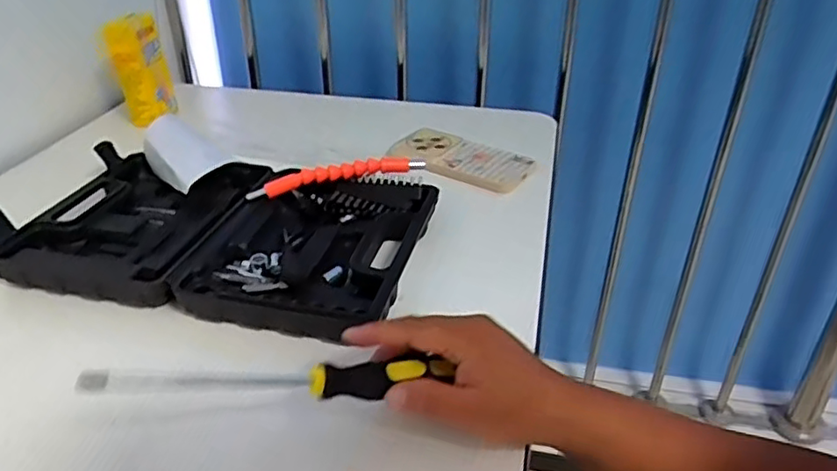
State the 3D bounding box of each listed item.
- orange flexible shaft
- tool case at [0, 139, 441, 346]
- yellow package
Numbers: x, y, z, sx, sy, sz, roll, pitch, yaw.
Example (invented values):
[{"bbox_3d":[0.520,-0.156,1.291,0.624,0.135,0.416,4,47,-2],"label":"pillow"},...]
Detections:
[{"bbox_3d":[-0.075,-0.054,0.590,0.165,0.028,0.010,-10,34,-14],"label":"orange flexible shaft"},{"bbox_3d":[-0.174,0.002,0.562,0.348,0.045,0.211,8,34,12],"label":"tool case"},{"bbox_3d":[-0.340,-0.202,0.779,0.048,0.138,0.058,3,33,12],"label":"yellow package"}]

